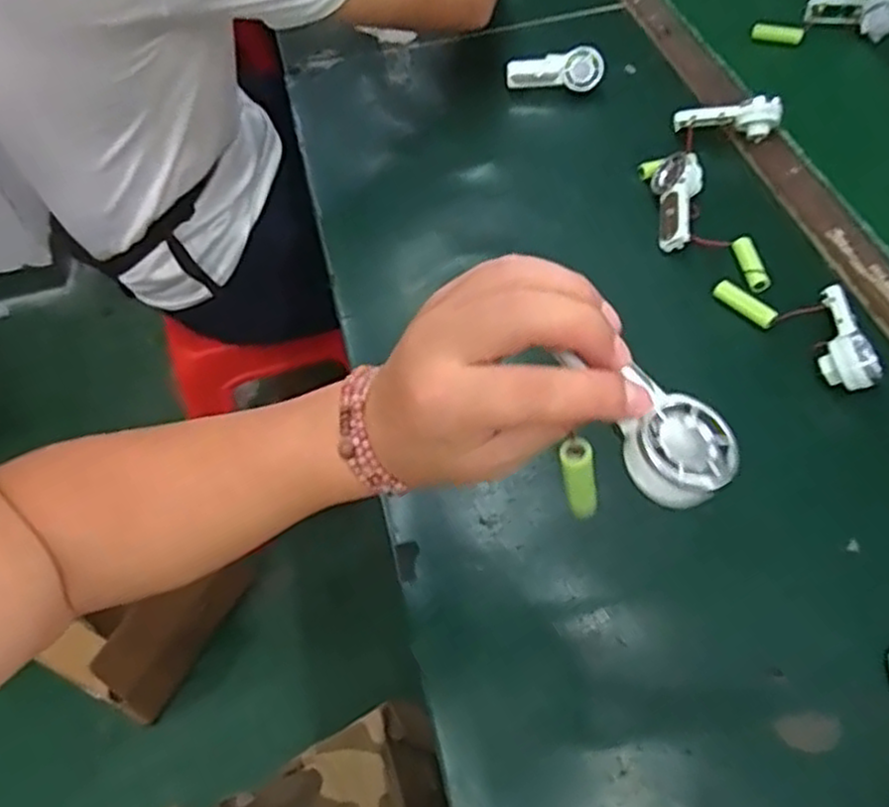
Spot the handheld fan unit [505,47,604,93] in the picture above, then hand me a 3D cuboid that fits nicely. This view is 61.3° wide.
[{"bbox_3d":[0.111,-0.339,0.757,0.095,0.031,0.029,6,55,7],"label":"handheld fan unit"}]

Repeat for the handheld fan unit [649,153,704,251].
[{"bbox_3d":[0.197,-0.171,0.644,0.023,0.039,0.095,24,64,-32],"label":"handheld fan unit"}]

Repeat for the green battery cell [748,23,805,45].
[{"bbox_3d":[0.358,-0.400,0.809,0.052,0.014,0.016,14,56,13],"label":"green battery cell"}]

